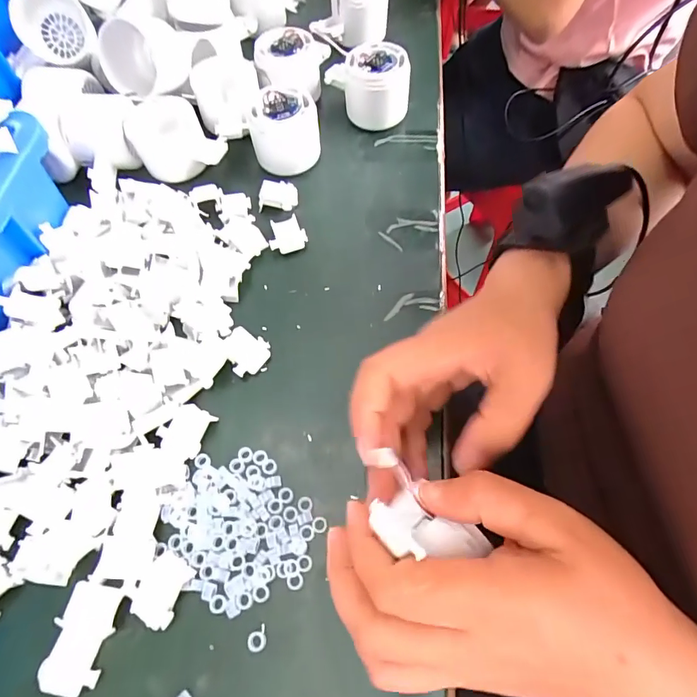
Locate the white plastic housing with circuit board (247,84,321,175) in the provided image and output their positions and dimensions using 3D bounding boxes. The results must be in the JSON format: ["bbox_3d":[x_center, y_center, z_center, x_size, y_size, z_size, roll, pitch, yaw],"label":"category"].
[{"bbox_3d":[-0.056,-0.194,0.385,0.062,0.044,0.059,2,65,2],"label":"white plastic housing with circuit board"}]

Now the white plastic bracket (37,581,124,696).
[{"bbox_3d":[-0.141,0.152,0.233,0.028,0.007,0.049,10,63,7],"label":"white plastic bracket"}]

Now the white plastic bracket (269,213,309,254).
[{"bbox_3d":[-0.050,-0.092,0.353,0.029,0.011,0.029,-16,63,-6],"label":"white plastic bracket"}]

